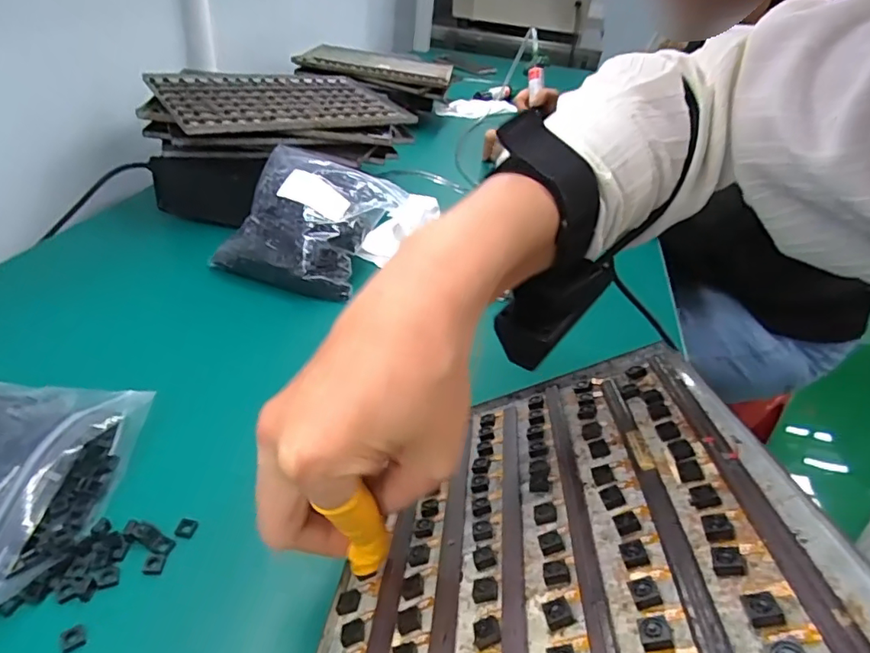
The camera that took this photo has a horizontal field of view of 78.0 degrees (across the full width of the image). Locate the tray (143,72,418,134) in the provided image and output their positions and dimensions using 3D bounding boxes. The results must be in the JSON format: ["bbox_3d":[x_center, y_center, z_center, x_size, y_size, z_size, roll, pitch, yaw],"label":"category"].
[{"bbox_3d":[-0.173,-0.258,0.608,0.249,0.015,0.186,-16,42,-29],"label":"tray"}]

